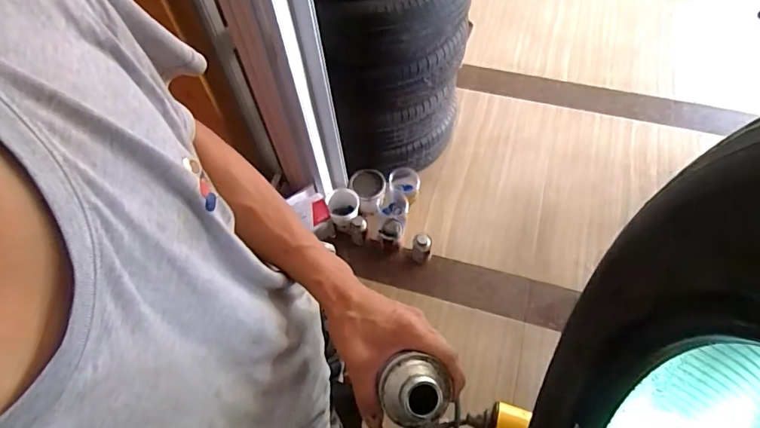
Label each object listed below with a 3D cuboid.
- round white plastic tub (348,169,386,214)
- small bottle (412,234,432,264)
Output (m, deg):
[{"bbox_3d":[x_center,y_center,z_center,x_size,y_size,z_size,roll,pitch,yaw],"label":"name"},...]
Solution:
[{"bbox_3d":[-0.043,-0.073,1.648,0.122,0.131,0.122,-1,60,2],"label":"round white plastic tub"},{"bbox_3d":[0.141,0.117,1.567,0.066,0.142,0.065,6,60,6],"label":"small bottle"}]

